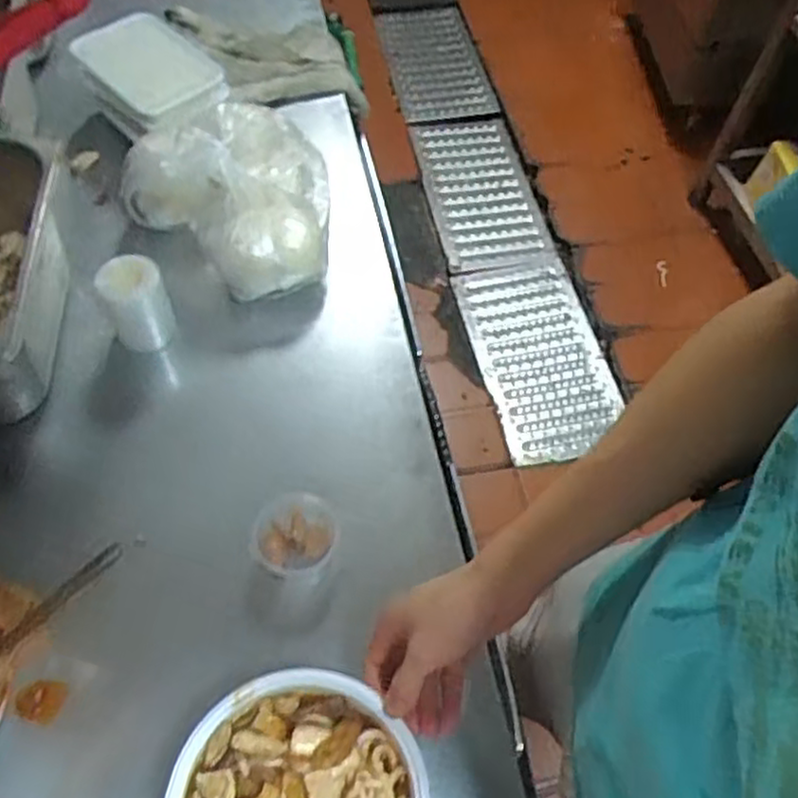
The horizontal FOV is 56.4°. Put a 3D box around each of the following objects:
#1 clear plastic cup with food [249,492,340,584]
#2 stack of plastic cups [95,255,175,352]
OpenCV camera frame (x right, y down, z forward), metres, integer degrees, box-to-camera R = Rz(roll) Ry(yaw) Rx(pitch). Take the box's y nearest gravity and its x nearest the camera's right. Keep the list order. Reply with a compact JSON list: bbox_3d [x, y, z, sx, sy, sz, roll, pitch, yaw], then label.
[{"bbox_3d":[-0.088,0.118,0.628,0.071,0.028,0.069,2,58,-3],"label":"clear plastic cup with food"},{"bbox_3d":[-0.253,-0.093,0.722,0.059,0.086,0.051,-21,62,-16],"label":"stack of plastic cups"}]

